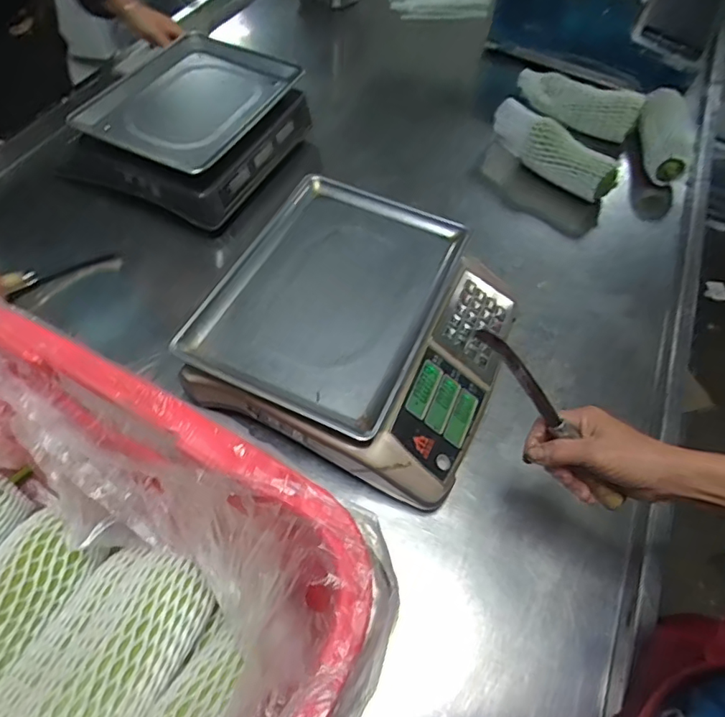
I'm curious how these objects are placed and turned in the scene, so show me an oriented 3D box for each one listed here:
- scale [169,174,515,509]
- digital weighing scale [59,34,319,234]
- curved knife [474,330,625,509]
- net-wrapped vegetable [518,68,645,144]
[{"bbox_3d":[0.006,-0.045,0.673,0.348,0.104,0.345,23,59,10],"label":"scale"},{"bbox_3d":[-0.283,-0.395,0.881,0.294,0.097,0.338,24,59,11],"label":"digital weighing scale"},{"bbox_3d":[0.170,0.053,0.480,0.014,0.018,0.201,-37,92,-24],"label":"curved knife"},{"bbox_3d":[0.418,-0.498,1.042,0.232,0.068,0.106,21,58,9],"label":"net-wrapped vegetable"}]

